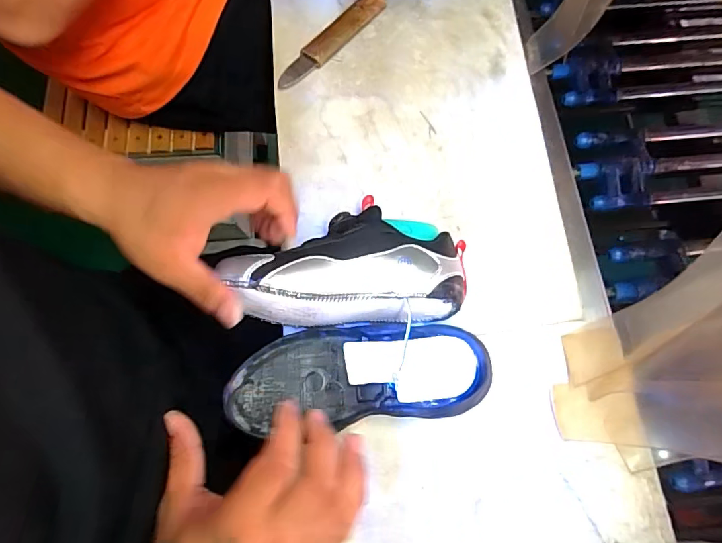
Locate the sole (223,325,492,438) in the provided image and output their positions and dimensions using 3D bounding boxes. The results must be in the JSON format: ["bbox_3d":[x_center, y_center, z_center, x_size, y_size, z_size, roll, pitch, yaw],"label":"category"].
[{"bbox_3d":[-0.003,0.085,0.377,0.200,0.032,0.074,-3,71,-1],"label":"sole"}]

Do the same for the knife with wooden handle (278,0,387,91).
[{"bbox_3d":[-0.030,-0.254,0.505,0.025,0.016,0.164,40,75,12],"label":"knife with wooden handle"}]

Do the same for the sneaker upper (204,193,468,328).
[{"bbox_3d":[-0.012,-0.006,0.380,0.186,0.083,0.092,-3,71,-1],"label":"sneaker upper"}]

